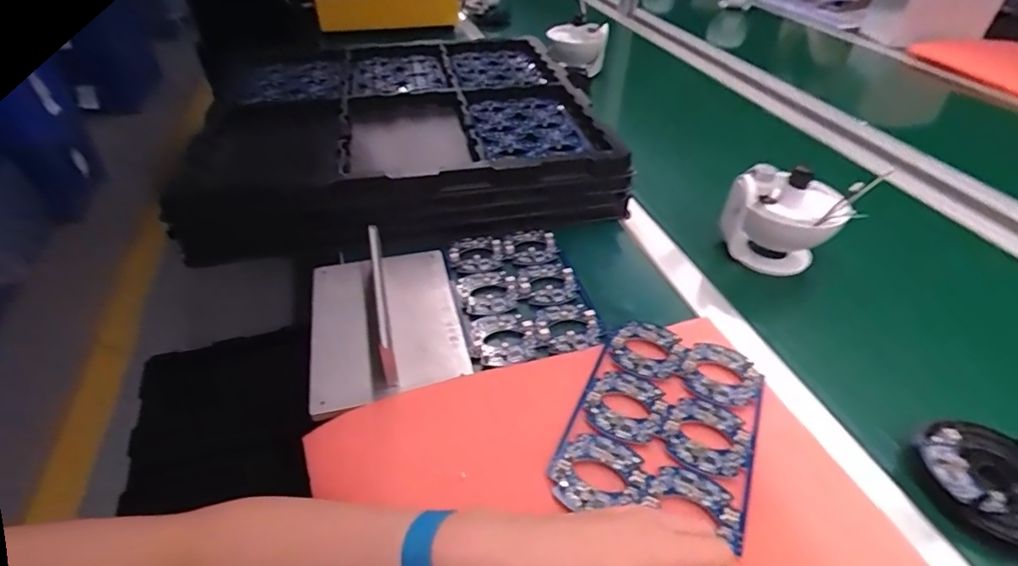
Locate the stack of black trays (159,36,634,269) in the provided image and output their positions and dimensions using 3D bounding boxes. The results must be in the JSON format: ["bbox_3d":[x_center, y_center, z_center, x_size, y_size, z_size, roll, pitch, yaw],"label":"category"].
[{"bbox_3d":[-0.156,-0.226,0.755,0.511,0.105,0.470,-9,42,-12],"label":"stack of black trays"}]

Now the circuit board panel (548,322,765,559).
[{"bbox_3d":[0.128,0.110,0.425,0.138,0.004,0.193,17,43,18],"label":"circuit board panel"}]

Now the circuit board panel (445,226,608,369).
[{"bbox_3d":[0.010,0.005,0.558,0.131,0.011,0.193,-9,41,-12],"label":"circuit board panel"}]

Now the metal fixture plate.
[{"bbox_3d":[-0.120,0.023,0.507,0.141,0.054,0.195,-6,39,-15],"label":"metal fixture plate"}]

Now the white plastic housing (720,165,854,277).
[{"bbox_3d":[0.309,-0.069,0.591,0.110,0.110,0.070,33,50,32],"label":"white plastic housing"}]

